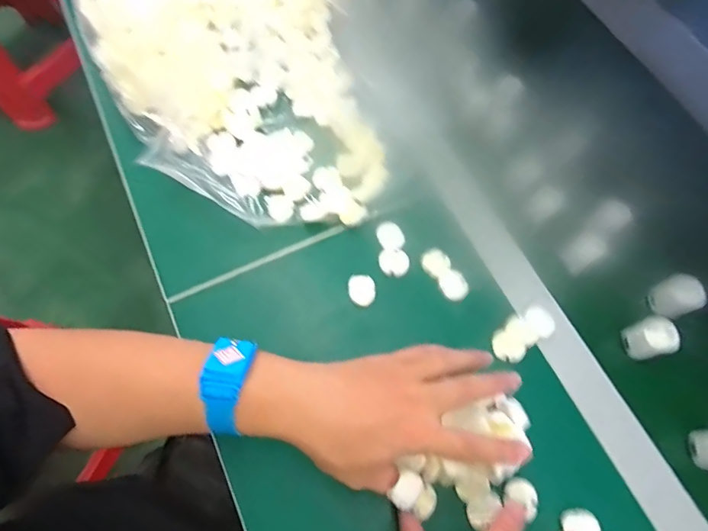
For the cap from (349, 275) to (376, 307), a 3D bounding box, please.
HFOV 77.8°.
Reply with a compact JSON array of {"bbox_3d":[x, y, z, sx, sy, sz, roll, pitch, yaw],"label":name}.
[{"bbox_3d":[0.008,0.023,0.419,0.025,0.006,0.030,-4,69,-3],"label":"cap"}]

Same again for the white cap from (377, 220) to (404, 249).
[{"bbox_3d":[0.036,-0.031,0.435,0.026,0.004,0.028,0,69,-1],"label":"white cap"}]

